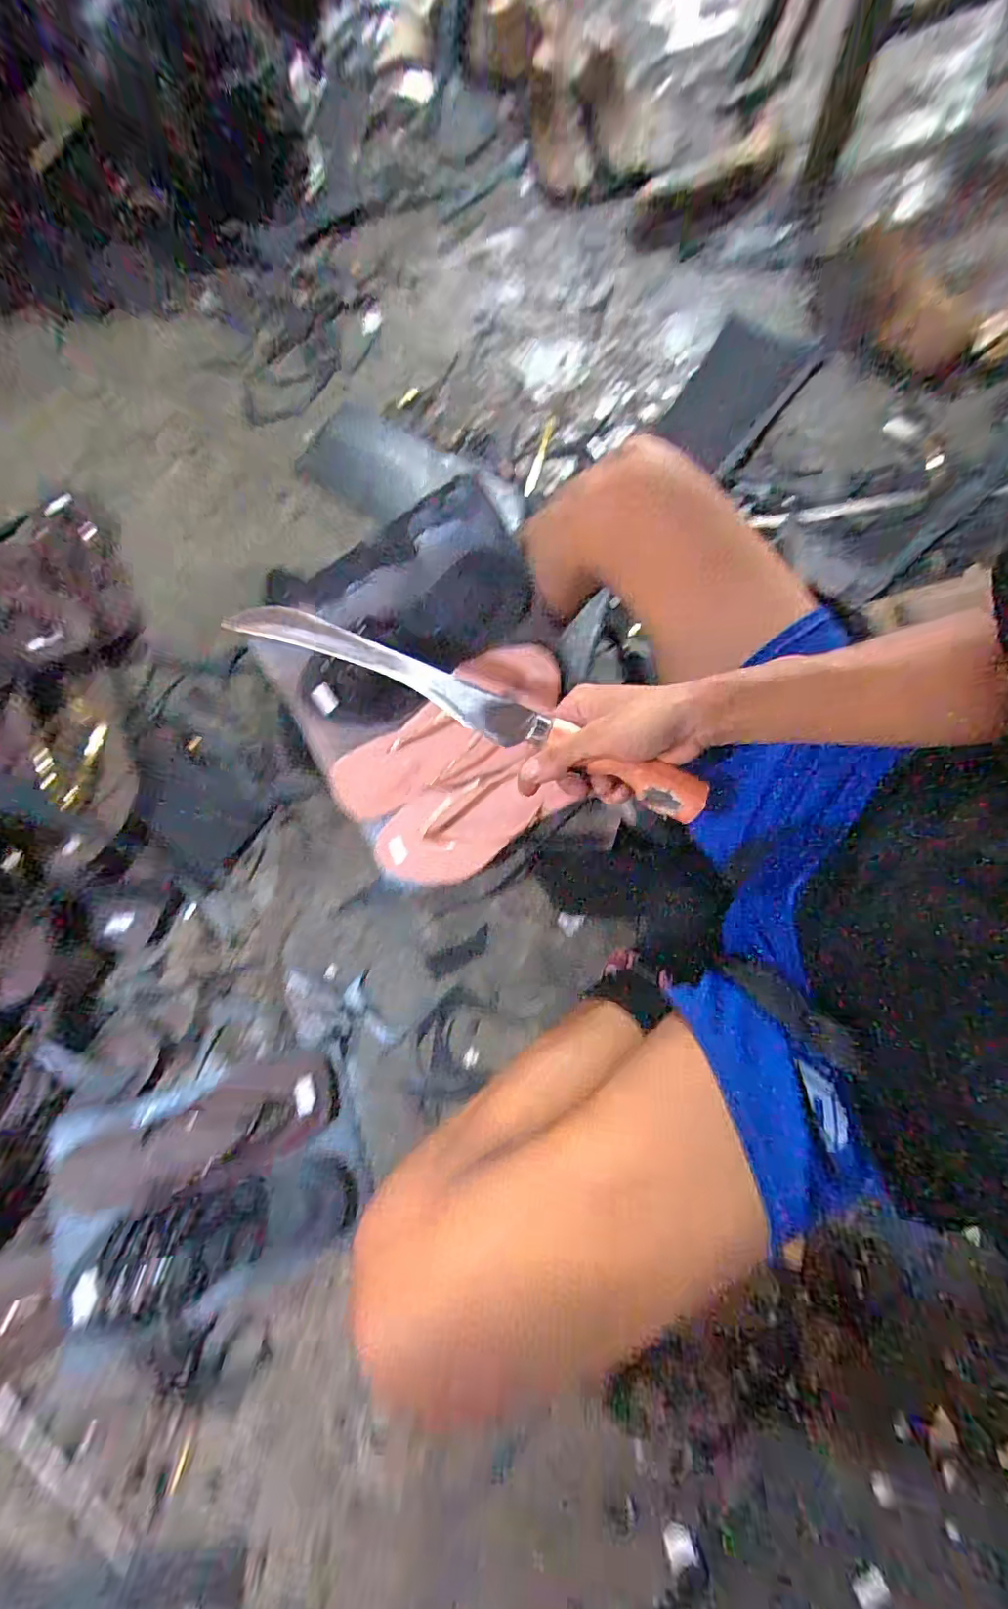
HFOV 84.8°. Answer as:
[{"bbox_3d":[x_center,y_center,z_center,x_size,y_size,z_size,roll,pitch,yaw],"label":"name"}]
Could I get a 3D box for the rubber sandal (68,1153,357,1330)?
[{"bbox_3d":[-0.253,0.364,0.457,0.209,0.061,0.079,-18,76,-4],"label":"rubber sandal"}]

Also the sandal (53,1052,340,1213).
[{"bbox_3d":[-0.278,0.301,0.505,0.244,0.049,0.080,-18,76,-4],"label":"sandal"}]

